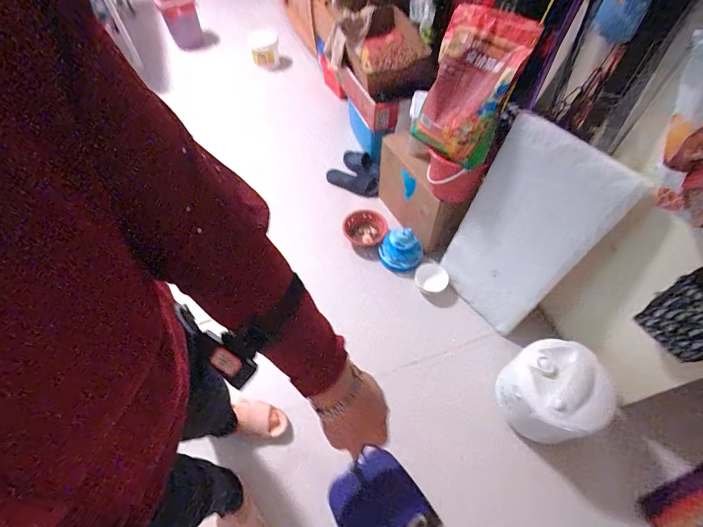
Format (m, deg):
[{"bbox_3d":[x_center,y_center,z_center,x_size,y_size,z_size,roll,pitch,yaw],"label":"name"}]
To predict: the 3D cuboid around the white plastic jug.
[{"bbox_3d":[0.591,0.384,1.075,0.223,0.302,0.237,0,57,0],"label":"white plastic jug"}]

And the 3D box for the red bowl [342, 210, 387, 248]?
[{"bbox_3d":[0.061,-0.145,1.565,0.202,0.085,0.173,35,63,21],"label":"red bowl"}]

